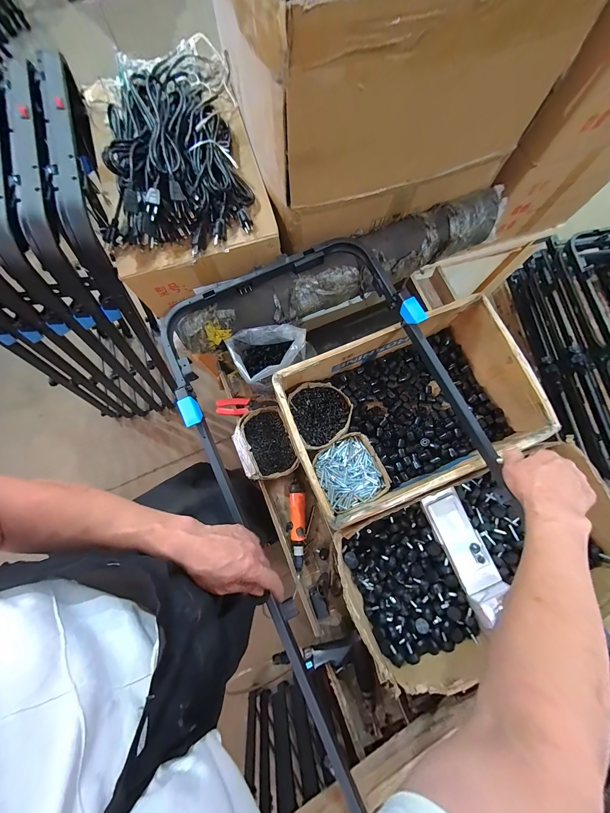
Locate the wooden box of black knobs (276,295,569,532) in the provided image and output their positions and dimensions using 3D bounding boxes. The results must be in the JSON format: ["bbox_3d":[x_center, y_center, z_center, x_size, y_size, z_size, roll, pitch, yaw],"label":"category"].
[{"bbox_3d":[0.239,0.006,0.680,0.537,0.165,0.342,-22,79,-4],"label":"wooden box of black knobs"}]

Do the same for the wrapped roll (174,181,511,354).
[{"bbox_3d":[0.101,-0.325,0.685,0.841,0.102,0.126,-25,79,-5],"label":"wrapped roll"}]

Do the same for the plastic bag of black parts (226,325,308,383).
[{"bbox_3d":[-0.085,-0.126,0.719,0.181,0.121,0.126,-18,78,-3],"label":"plastic bag of black parts"}]

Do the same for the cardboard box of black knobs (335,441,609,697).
[{"bbox_3d":[0.323,0.342,0.622,0.483,0.135,0.320,-22,79,-4],"label":"cardboard box of black knobs"}]

